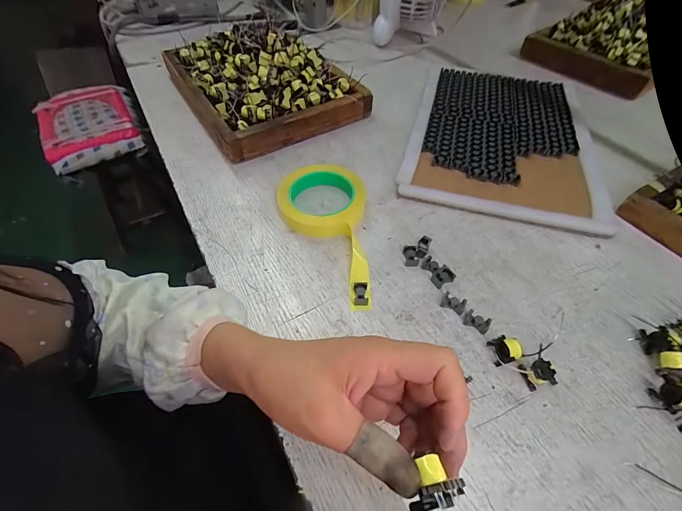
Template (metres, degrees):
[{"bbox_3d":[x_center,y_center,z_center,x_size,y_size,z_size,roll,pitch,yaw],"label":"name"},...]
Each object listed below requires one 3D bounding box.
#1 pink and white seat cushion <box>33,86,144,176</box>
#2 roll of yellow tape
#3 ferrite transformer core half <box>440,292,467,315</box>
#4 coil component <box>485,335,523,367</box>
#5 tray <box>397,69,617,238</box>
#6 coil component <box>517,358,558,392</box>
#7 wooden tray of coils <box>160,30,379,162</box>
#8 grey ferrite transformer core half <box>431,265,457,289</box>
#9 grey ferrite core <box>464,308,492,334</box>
[{"bbox_3d":[-0.789,-0.407,0.981,0.270,0.057,0.417,-24,57,-16],"label":"pink and white seat cushion"},{"bbox_3d":[0.000,-0.038,0.365,0.097,0.032,0.195,-29,59,-19],"label":"roll of yellow tape"},{"bbox_3d":[0.114,0.048,0.318,0.022,0.008,0.016,24,58,17],"label":"ferrite transformer core half"},{"bbox_3d":[0.150,0.086,0.282,0.022,0.022,0.022,-7,54,-5],"label":"coil component"},{"bbox_3d":[0.251,-0.199,0.494,0.257,0.014,0.376,13,55,10],"label":"tray"},{"bbox_3d":[0.171,0.102,0.269,0.021,0.023,0.023,-20,56,-13],"label":"coil component"},{"bbox_3d":[-0.138,-0.305,0.530,0.243,0.081,0.310,-28,59,-18],"label":"wooden tray of coils"},{"bbox_3d":[0.109,0.022,0.336,0.024,0.009,0.018,-25,58,-16],"label":"grey ferrite transformer core half"},{"bbox_3d":[0.133,0.065,0.306,0.022,0.010,0.016,29,59,20],"label":"grey ferrite core"}]

